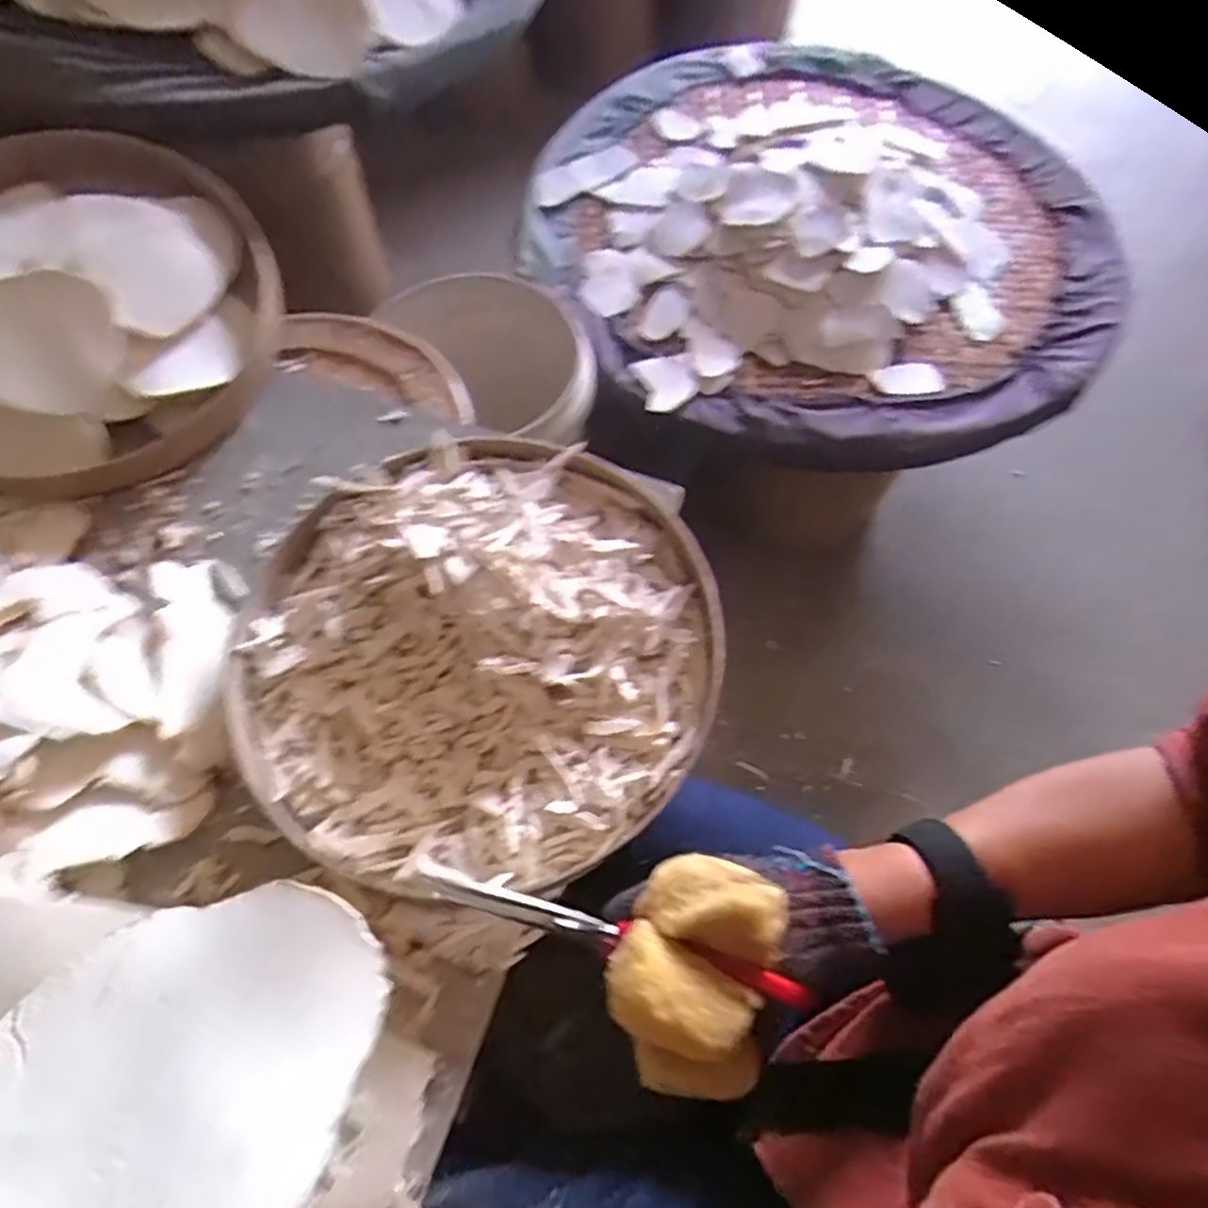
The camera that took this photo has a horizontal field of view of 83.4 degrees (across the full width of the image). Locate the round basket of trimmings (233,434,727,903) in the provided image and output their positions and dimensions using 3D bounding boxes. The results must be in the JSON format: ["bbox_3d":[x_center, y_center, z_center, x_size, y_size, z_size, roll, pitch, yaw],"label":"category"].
[{"bbox_3d":[-0.080,0.019,0.434,0.300,0.059,0.295,1,66,-1],"label":"round basket of trimmings"}]

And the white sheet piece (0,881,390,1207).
[{"bbox_3d":[-0.169,0.189,0.241,0.140,0.011,0.175,11,58,13],"label":"white sheet piece"}]

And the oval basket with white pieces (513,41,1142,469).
[{"bbox_3d":[0.265,-0.498,0.927,0.837,0.150,0.591,27,68,10],"label":"oval basket with white pieces"}]

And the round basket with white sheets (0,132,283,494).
[{"bbox_3d":[-0.418,-0.233,0.528,0.255,0.110,0.289,32,69,12],"label":"round basket with white sheets"}]

